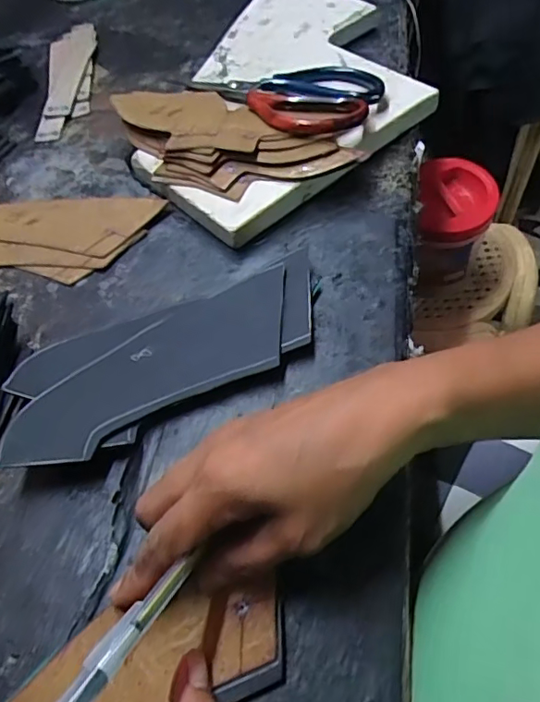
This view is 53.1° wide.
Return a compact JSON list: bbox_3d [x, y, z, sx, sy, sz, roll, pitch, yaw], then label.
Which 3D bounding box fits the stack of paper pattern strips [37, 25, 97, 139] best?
[{"bbox_3d":[-0.200,-0.277,0.537,0.049,0.014,0.195,-9,55,-1],"label":"stack of paper pattern strips"}]

